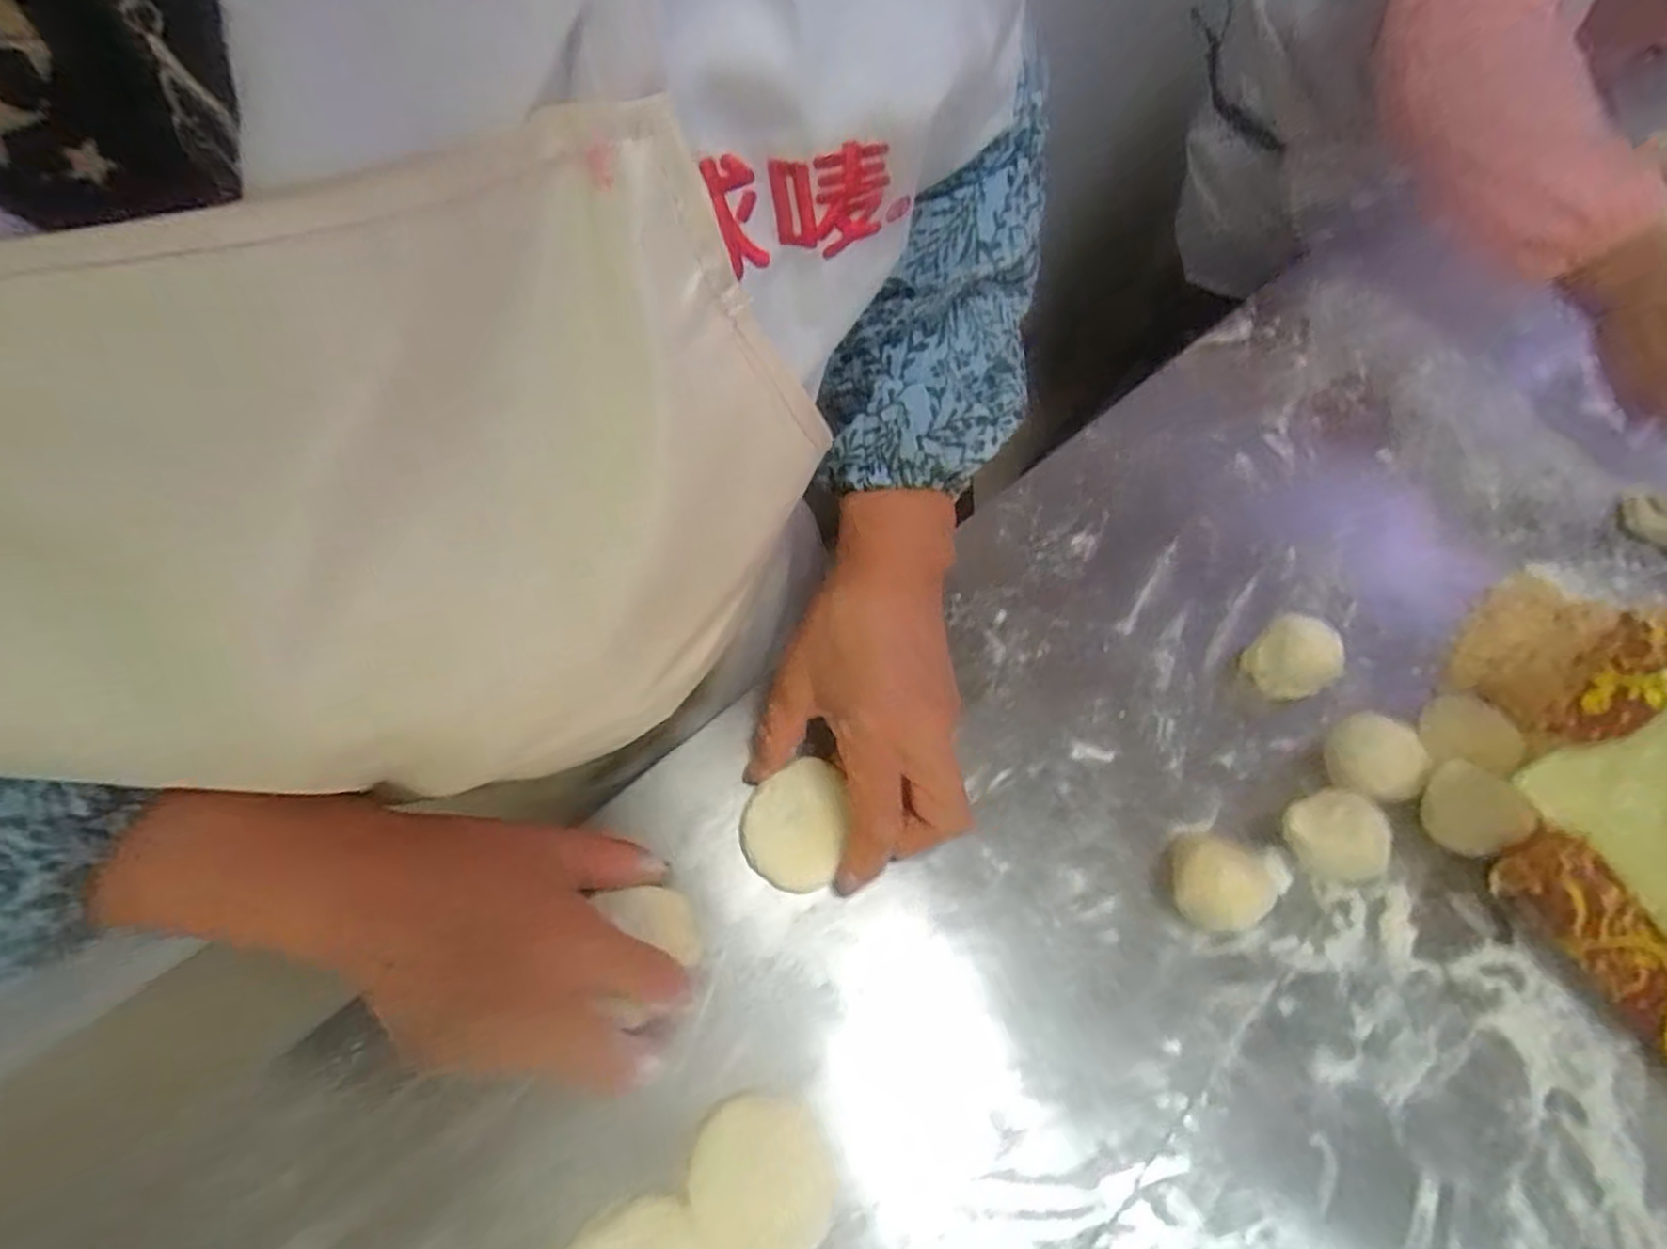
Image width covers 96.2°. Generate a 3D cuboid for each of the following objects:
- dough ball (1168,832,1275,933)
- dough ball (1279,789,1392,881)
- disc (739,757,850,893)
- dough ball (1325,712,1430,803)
[{"bbox_3d":[0.188,0.130,0.368,0.041,0.038,0.039,1,58,-2],"label":"dough ball"},{"bbox_3d":[0.255,0.109,0.383,0.044,0.036,0.044,-13,59,-10],"label":"dough ball"},{"bbox_3d":[-0.021,0.103,0.377,0.055,0.010,0.061,-22,63,4],"label":"disc"},{"bbox_3d":[0.294,0.073,0.407,0.043,0.039,0.048,-23,62,-16],"label":"dough ball"}]

